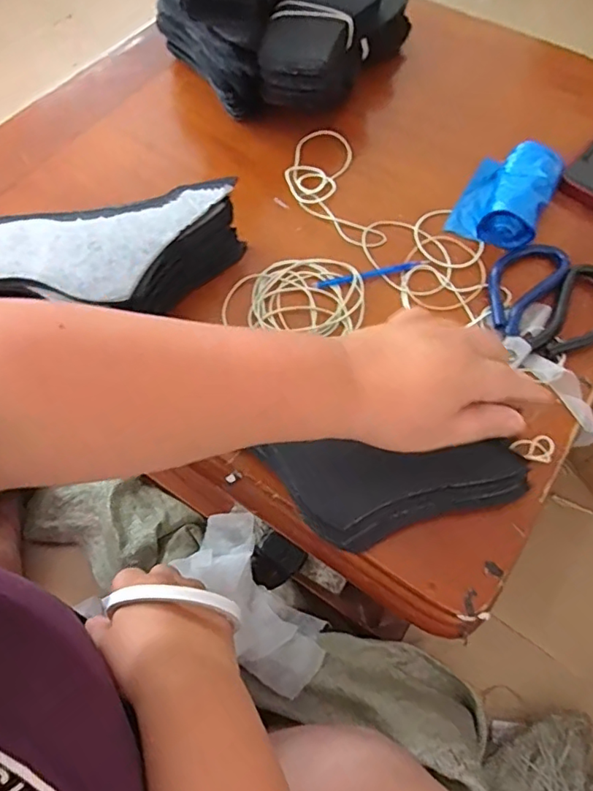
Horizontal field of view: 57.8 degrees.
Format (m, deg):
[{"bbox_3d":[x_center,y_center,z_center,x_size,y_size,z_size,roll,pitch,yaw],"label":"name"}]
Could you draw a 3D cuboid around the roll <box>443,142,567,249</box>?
[{"bbox_3d":[0.196,-0.190,0.496,0.075,0.039,0.113,27,65,14],"label":"roll"}]

